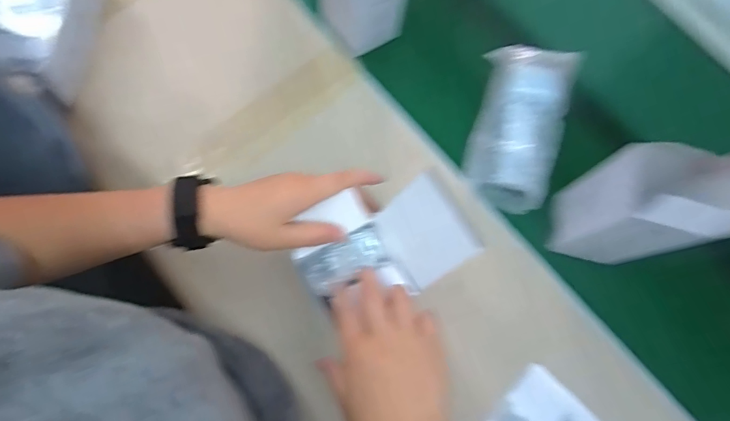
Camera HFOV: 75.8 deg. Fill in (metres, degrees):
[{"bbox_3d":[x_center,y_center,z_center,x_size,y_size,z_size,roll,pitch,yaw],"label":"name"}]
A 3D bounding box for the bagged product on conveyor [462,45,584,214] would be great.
[{"bbox_3d":[0.185,-0.103,0.562,0.097,0.062,0.190,18,73,4],"label":"bagged product on conveyor"}]

